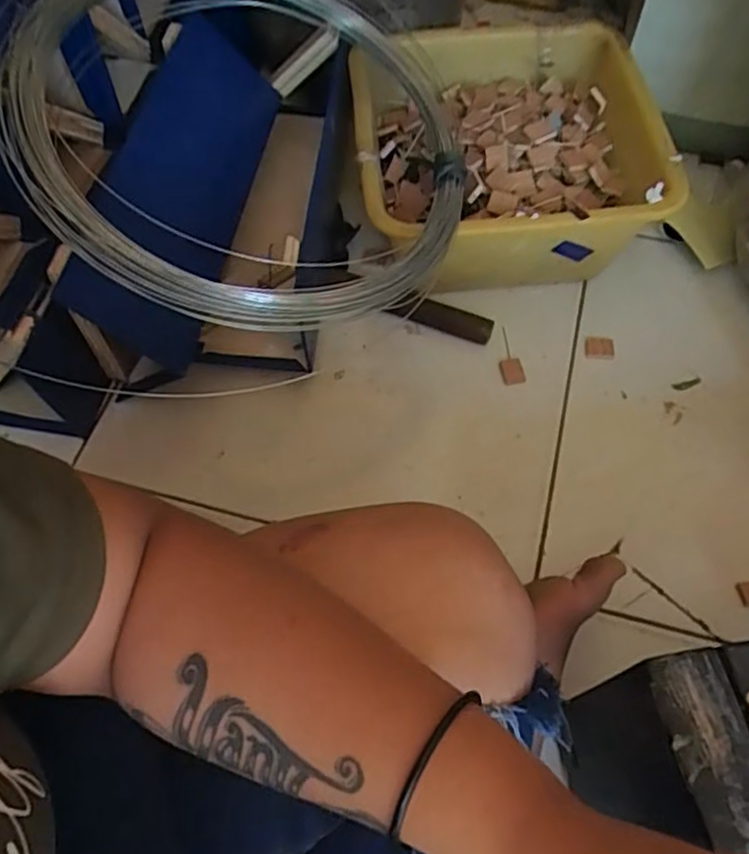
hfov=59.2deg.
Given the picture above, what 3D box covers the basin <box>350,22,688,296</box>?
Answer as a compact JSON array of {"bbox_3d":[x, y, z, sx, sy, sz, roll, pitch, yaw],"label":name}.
[{"bbox_3d":[0.120,-0.260,0.647,0.281,0.137,0.281,-1,61,2],"label":"basin"}]

